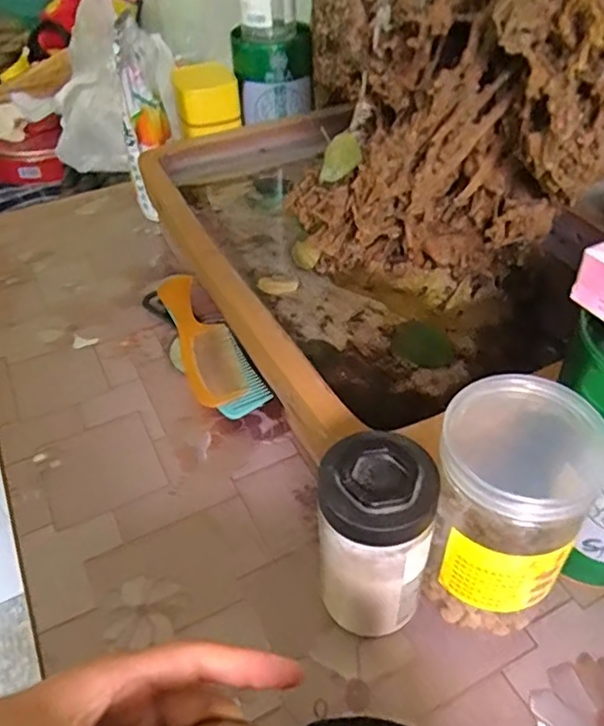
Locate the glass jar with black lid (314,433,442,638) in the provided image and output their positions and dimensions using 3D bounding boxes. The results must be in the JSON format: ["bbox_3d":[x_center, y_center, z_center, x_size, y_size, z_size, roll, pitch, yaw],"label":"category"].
[{"bbox_3d":[0.042,0.109,0.369,0.060,0.133,0.060,-2,44,2],"label":"glass jar with black lid"}]

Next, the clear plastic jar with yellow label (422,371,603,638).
[{"bbox_3d":[0.119,0.085,0.373,0.086,0.153,0.094,-2,44,2],"label":"clear plastic jar with yellow label"}]

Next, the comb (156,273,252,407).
[{"bbox_3d":[-0.095,-0.028,0.581,0.048,0.010,0.186,-31,47,2],"label":"comb"}]

